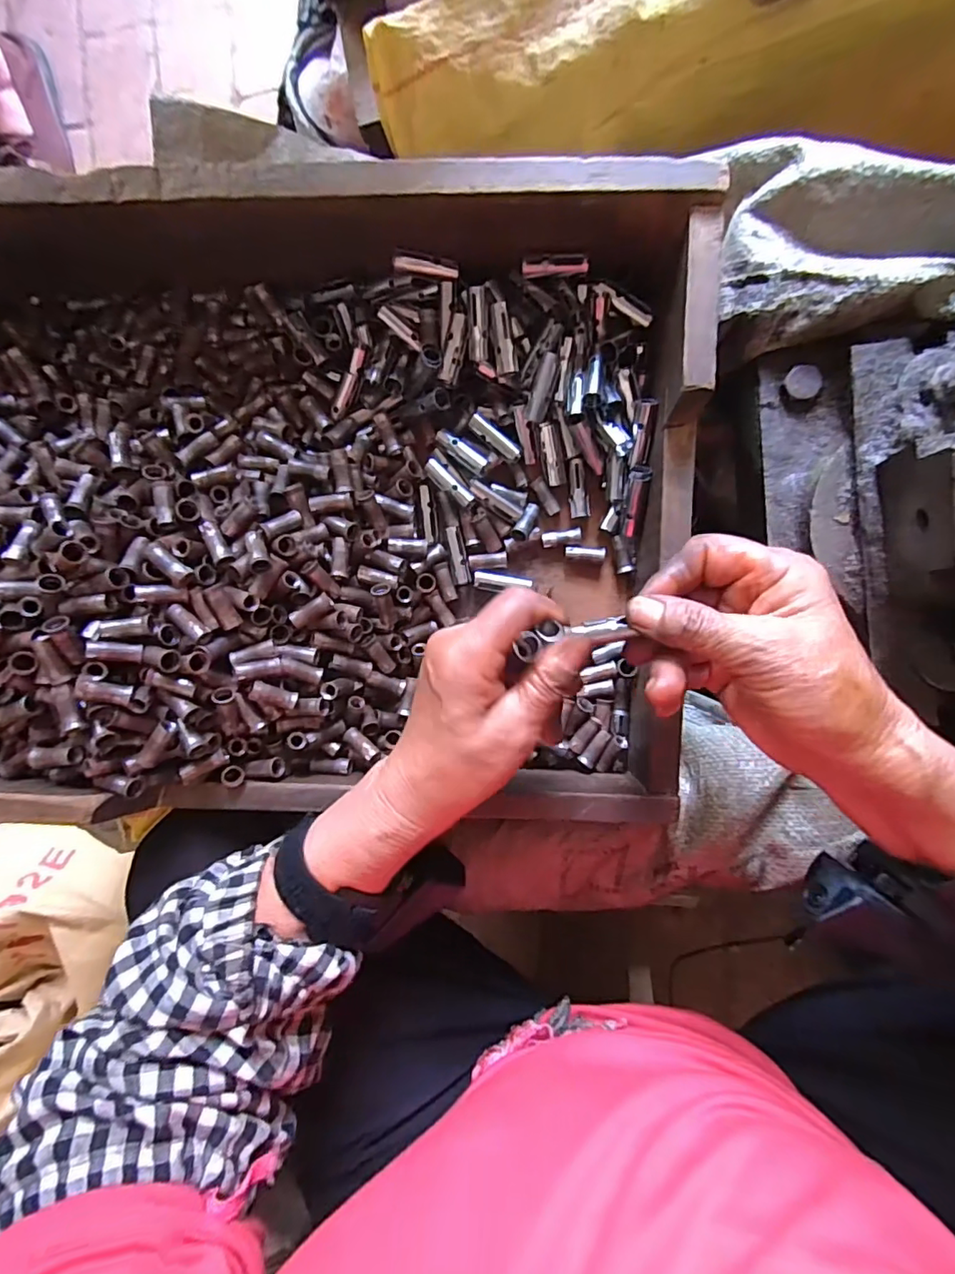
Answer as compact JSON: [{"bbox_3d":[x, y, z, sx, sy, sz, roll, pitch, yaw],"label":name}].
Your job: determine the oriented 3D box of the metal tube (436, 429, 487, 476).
[{"bbox_3d":[-0.009,-0.114,0.339,0.036,0.011,0.011,40,97,5],"label":"metal tube"}]

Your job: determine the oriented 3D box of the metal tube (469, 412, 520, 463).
[{"bbox_3d":[0.011,-0.123,0.335,0.036,0.010,0.011,40,97,5],"label":"metal tube"}]

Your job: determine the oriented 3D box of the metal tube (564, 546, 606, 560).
[{"bbox_3d":[0.069,-0.054,0.347,0.026,0.005,0.008,7,93,8],"label":"metal tube"}]

